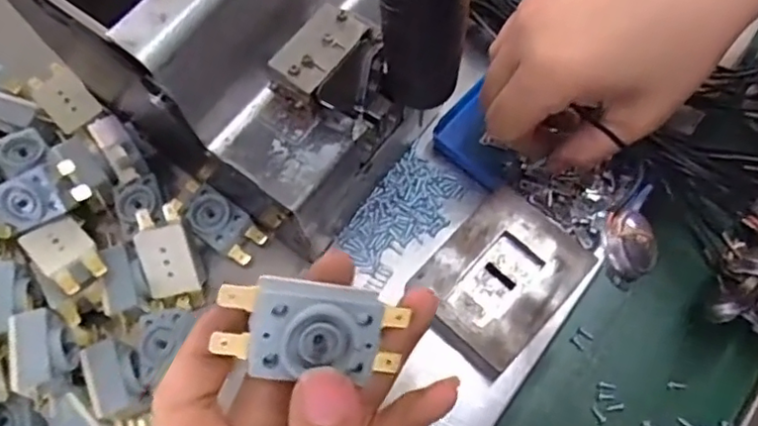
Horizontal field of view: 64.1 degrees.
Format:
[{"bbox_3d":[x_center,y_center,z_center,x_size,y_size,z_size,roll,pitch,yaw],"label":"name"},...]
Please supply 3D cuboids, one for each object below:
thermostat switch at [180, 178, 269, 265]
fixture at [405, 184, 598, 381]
[{"bbox_3d":[-0.093,0.004,0.345,0.057,0.015,0.026,35,75,13],"label":"thermostat switch"},{"bbox_3d":[0.063,0.036,0.324,0.064,0.033,0.085,41,77,15],"label":"fixture"}]

